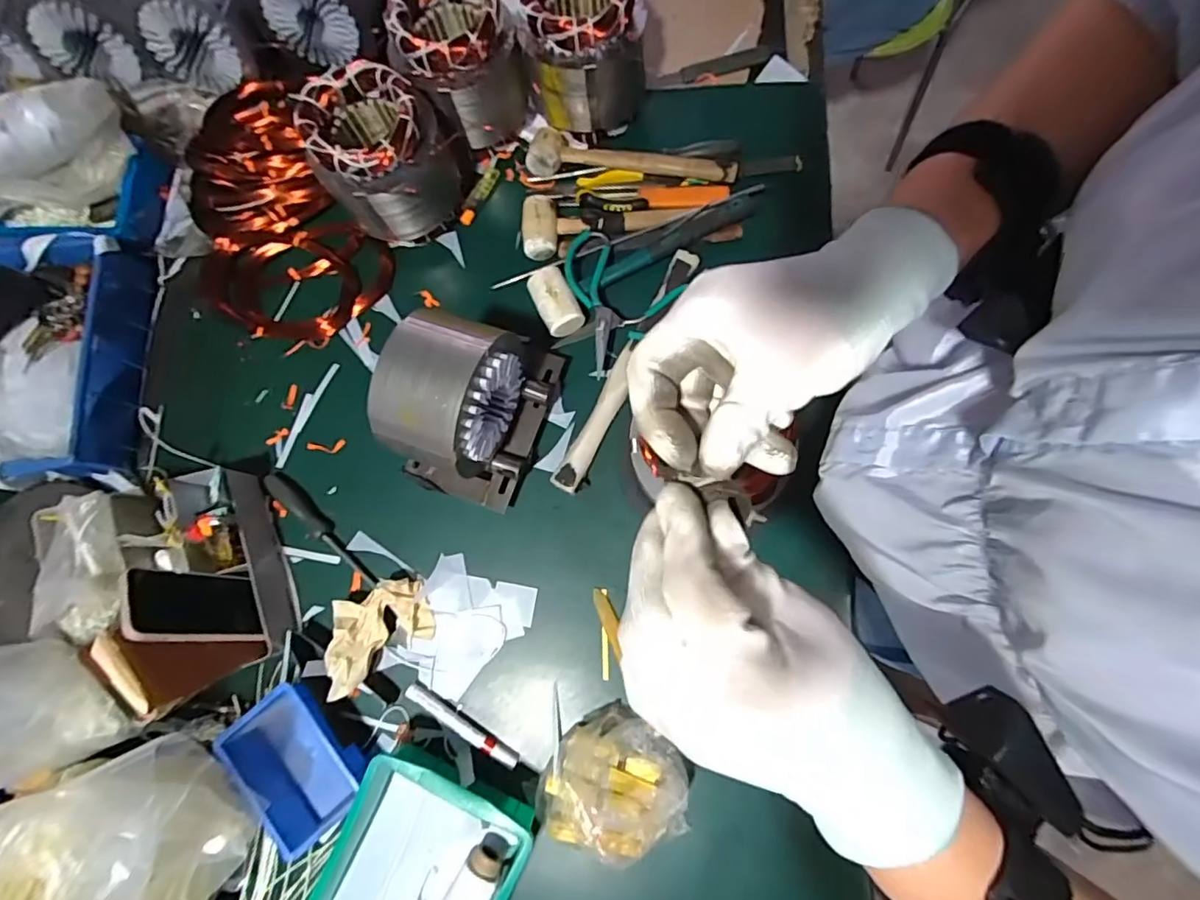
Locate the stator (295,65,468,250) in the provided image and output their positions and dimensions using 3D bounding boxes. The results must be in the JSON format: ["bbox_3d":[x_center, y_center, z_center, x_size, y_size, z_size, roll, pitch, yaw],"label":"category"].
[{"bbox_3d":[-0.259,-0.347,0.679,0.152,0.165,0.133,-8,78,2],"label":"stator"}]

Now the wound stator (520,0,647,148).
[{"bbox_3d":[-0.016,-0.497,0.678,0.141,0.145,0.134,0,78,1],"label":"wound stator"}]

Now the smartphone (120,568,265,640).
[{"bbox_3d":[-0.411,0.158,0.558,0.005,0.131,0.075,-34,62,9],"label":"smartphone"}]

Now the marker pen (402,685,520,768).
[{"bbox_3d":[-0.154,0.306,0.606,0.143,0.012,0.019,30,80,7],"label":"marker pen"}]

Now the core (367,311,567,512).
[{"bbox_3d":[-0.138,-0.053,0.600,0.131,0.193,0.197,17,80,7],"label":"core"}]

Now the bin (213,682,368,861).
[{"bbox_3d":[-0.319,0.333,0.586,0.101,0.052,0.150,-37,79,-7],"label":"bin"}]

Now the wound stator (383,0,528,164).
[{"bbox_3d":[-0.177,-0.483,0.694,0.134,0.157,0.135,-25,78,-4],"label":"wound stator"}]

